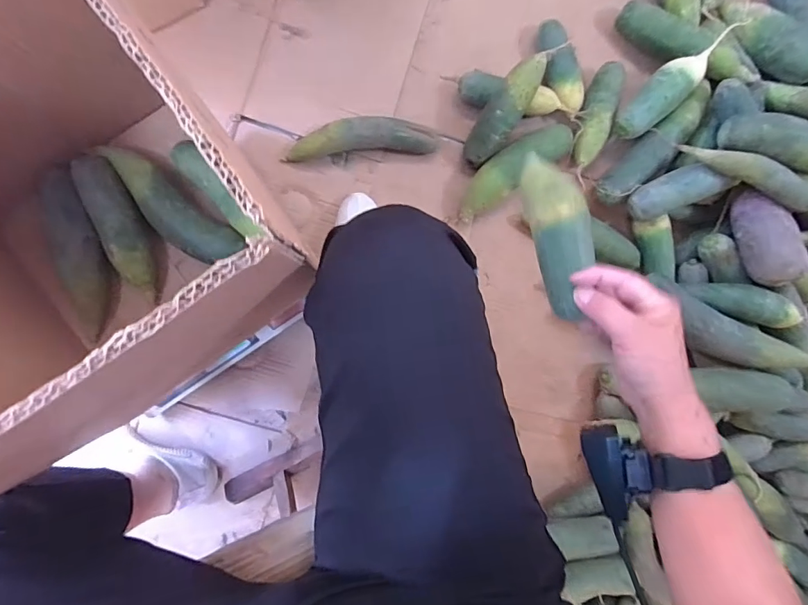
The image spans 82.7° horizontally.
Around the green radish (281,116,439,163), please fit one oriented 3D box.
[{"bbox_3d":[-0.067,-0.261,0.737,0.245,0.054,0.056,-6,92,-7],"label":"green radish"}]

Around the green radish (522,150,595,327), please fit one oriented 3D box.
[{"bbox_3d":[0.140,-0.075,0.426,0.048,0.047,0.169,-1,67,-7],"label":"green radish"}]

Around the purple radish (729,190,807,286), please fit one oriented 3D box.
[{"bbox_3d":[0.587,-0.113,0.739,0.067,0.069,0.167,-6,68,-7],"label":"purple radish"}]

